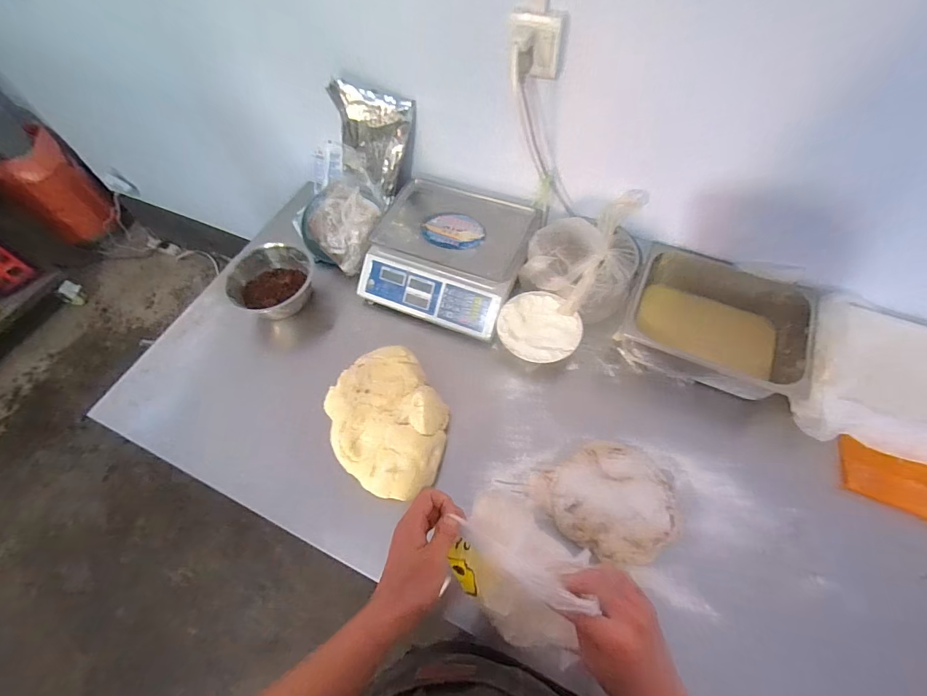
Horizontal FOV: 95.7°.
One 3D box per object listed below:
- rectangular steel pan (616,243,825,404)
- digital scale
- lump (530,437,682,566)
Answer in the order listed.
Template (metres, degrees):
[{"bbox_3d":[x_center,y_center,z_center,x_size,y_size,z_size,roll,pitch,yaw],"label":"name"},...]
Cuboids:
[{"bbox_3d":[0.505,-0.051,0.853,0.319,0.127,0.245,21,63,16],"label":"rectangular steel pan"},{"bbox_3d":[-0.034,-0.218,0.966,0.340,0.102,0.312,19,62,14],"label":"digital scale"},{"bbox_3d":[0.255,0.252,0.707,0.209,0.049,0.203,-2,59,3],"label":"lump"}]

